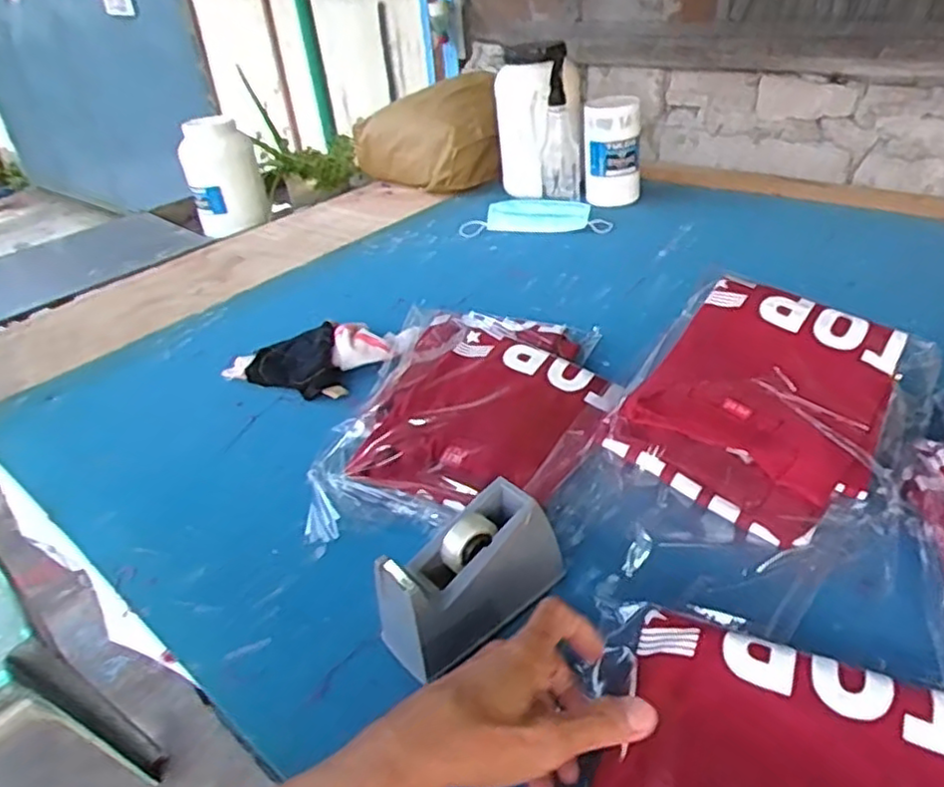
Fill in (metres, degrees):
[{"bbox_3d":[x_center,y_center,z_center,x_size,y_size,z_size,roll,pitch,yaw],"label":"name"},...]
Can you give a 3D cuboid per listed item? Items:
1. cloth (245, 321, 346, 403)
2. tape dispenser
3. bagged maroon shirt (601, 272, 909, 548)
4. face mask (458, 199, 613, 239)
[{"bbox_3d":[-0.214,-0.036,0.808,0.108,0.034,0.117,-16,35,-13],"label":"cloth"},{"bbox_3d":[-0.001,0.133,0.493,0.139,0.096,0.059,-28,40,-28],"label":"tape dispenser"},{"bbox_3d":[0.272,0.000,0.623,0.195,0.028,0.265,27,57,23],"label":"bagged maroon shirt"},{"bbox_3d":[0.108,-0.299,1.148,0.251,0.034,0.086,3,35,13],"label":"face mask"}]

